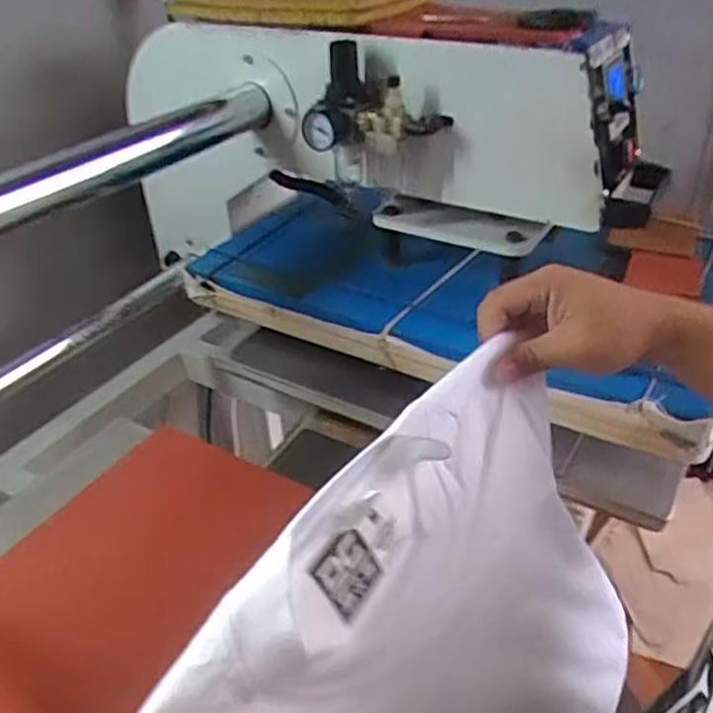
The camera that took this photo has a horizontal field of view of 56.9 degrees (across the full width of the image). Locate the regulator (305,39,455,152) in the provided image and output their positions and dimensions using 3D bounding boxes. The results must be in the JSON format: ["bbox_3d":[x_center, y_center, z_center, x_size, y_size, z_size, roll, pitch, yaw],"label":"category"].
[{"bbox_3d":[0.019,-0.248,0.630,0.137,0.087,0.069,1,37,6],"label":"regulator"}]

